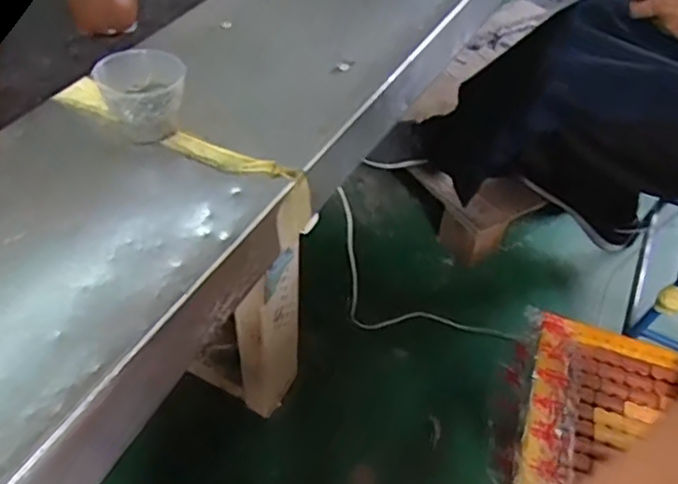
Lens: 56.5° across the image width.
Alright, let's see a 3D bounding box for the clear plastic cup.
[{"bbox_3d":[-0.147,-0.112,0.481,0.063,0.052,0.058,2,48,-2],"label":"clear plastic cup"}]

